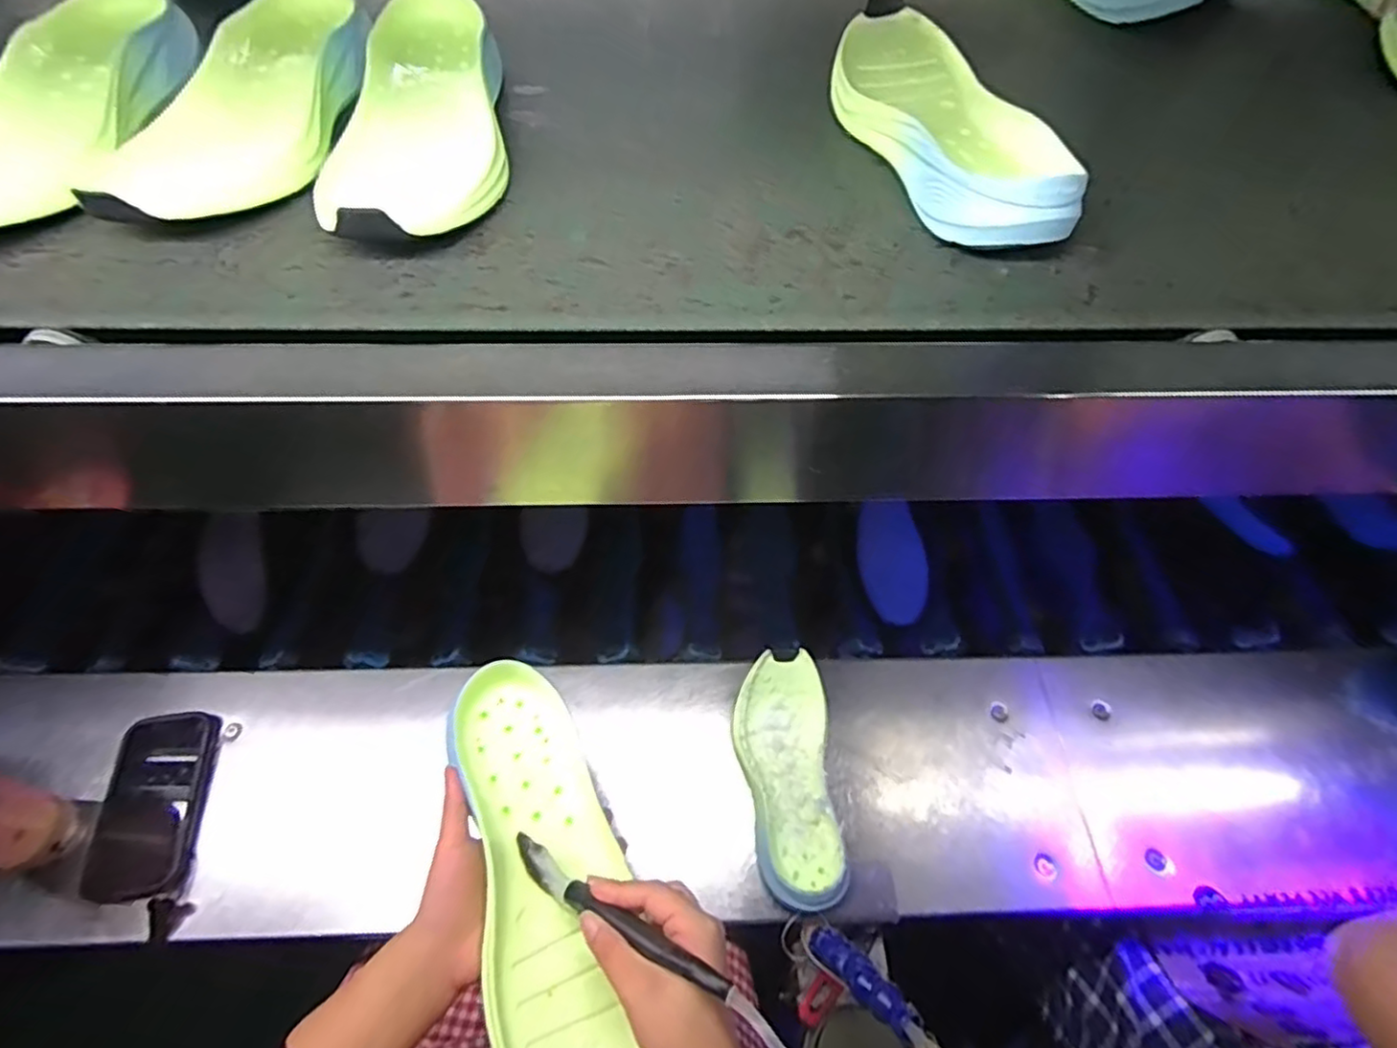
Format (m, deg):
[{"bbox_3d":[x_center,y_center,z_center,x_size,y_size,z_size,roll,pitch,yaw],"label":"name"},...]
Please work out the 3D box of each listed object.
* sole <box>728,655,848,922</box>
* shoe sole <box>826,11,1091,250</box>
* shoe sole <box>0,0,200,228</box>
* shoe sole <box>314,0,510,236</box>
[{"bbox_3d":[0.084,0.240,0.619,0.093,0.047,0.224,-1,58,-1],"label":"sole"},{"bbox_3d":[0.166,-0.284,0.456,0.107,0.045,0.286,-12,59,-8],"label":"shoe sole"},{"bbox_3d":[-0.423,-0.283,0.437,0.110,0.048,0.289,4,58,2],"label":"shoe sole"},{"bbox_3d":[-0.185,-0.281,0.444,0.104,0.046,0.278,-5,58,-4],"label":"shoe sole"}]

